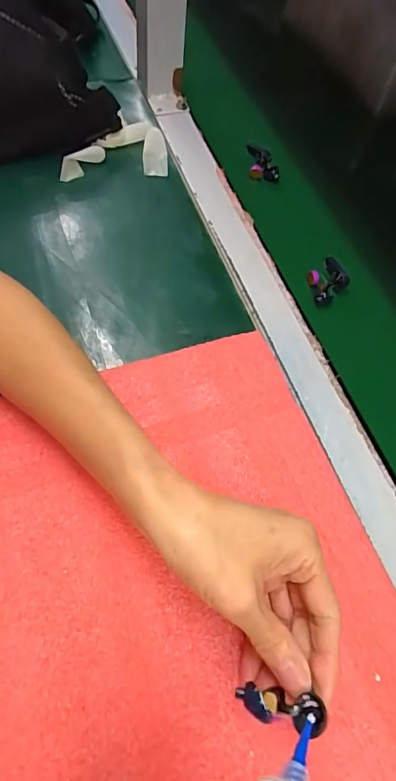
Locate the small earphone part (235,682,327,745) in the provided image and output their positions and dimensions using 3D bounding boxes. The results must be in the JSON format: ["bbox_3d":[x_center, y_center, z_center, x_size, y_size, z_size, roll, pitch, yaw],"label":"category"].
[{"bbox_3d":[0.036,0.139,0.194,0.039,0.007,0.014,13,60,7],"label":"small earphone part"}]

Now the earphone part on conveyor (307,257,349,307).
[{"bbox_3d":[0.108,-0.092,0.375,0.030,0.018,0.045,38,64,16],"label":"earphone part on conveyor"}]

